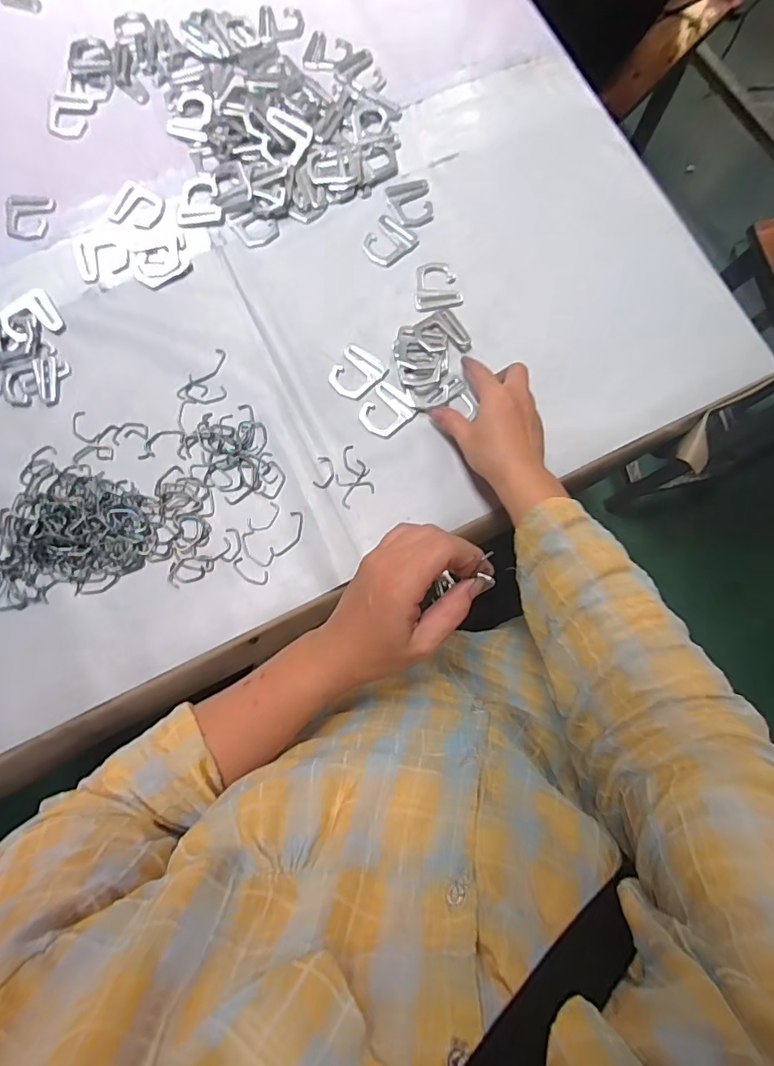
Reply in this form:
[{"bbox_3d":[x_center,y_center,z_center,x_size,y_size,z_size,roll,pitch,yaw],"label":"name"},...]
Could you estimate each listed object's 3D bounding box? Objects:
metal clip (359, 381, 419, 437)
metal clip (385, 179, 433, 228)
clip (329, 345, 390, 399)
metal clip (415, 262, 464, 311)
[{"bbox_3d":[-0.001,-0.120,0.485,0.046,0.004,0.049,38,81,5],"label":"metal clip"},{"bbox_3d":[0.026,-0.351,0.529,0.045,0.004,0.054,-12,80,-3],"label":"metal clip"},{"bbox_3d":[-0.032,-0.158,0.491,0.047,0.004,0.049,39,81,5],"label":"clip"},{"bbox_3d":[0.055,-0.253,0.512,0.049,0.008,0.055,4,80,-1],"label":"metal clip"}]

